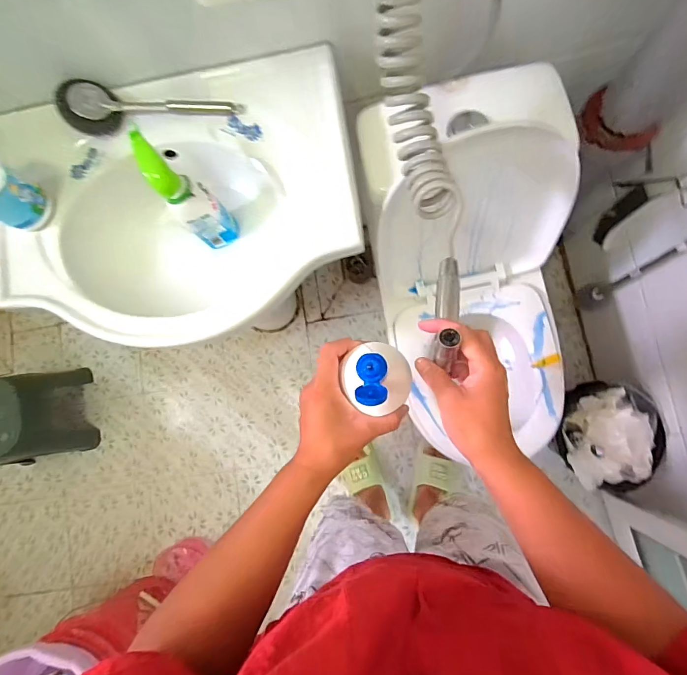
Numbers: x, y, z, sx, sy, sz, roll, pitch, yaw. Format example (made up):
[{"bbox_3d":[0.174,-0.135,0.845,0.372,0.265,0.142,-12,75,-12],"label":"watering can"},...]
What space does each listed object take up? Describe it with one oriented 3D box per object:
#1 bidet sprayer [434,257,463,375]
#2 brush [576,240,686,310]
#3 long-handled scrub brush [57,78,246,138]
[{"bbox_3d":[0.105,-0.031,0.397,0.021,0.044,0.139,9,46,7],"label":"bidet sprayer"},{"bbox_3d":[0.708,-0.152,0.932,0.097,0.483,0.066,-28,81,2],"label":"brush"},{"bbox_3d":[-0.310,-0.378,0.635,0.285,0.057,0.077,-5,82,5],"label":"long-handled scrub brush"}]

